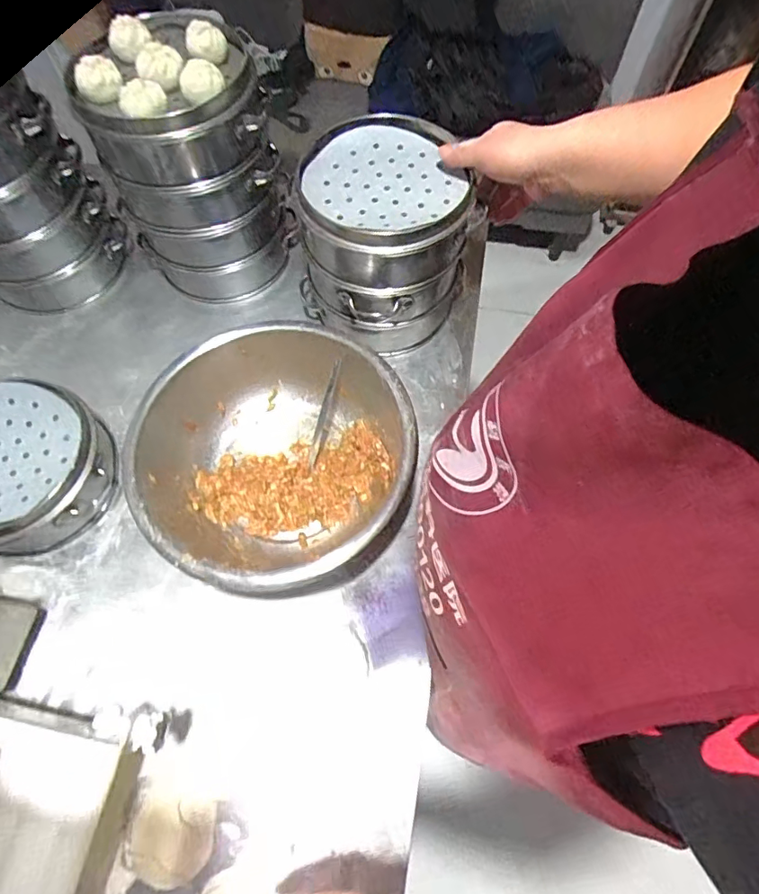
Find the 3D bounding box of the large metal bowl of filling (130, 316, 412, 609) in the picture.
[{"bbox_3d":[-0.106,0.013,0.567,0.278,0.114,0.283,-1,65,1],"label":"large metal bowl of filling"}]

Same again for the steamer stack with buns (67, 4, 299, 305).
[{"bbox_3d":[-0.234,-0.350,0.649,0.189,0.268,0.182,-37,69,-14],"label":"steamer stack with buns"}]

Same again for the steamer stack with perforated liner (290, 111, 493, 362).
[{"bbox_3d":[0.003,-0.246,0.621,0.195,0.185,0.183,-27,67,-11],"label":"steamer stack with perforated liner"}]

